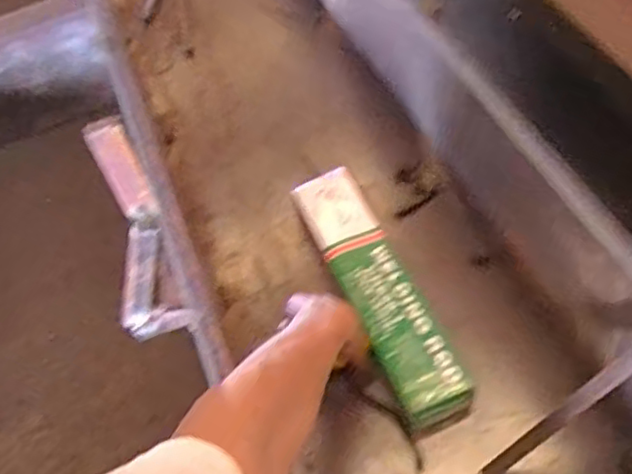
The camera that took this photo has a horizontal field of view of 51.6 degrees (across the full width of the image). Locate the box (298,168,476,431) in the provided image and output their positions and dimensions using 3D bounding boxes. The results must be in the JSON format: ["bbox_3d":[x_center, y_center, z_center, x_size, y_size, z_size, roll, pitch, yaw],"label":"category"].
[{"bbox_3d":[0.072,0.057,0.812,0.079,0.058,0.364,-19,55,-11],"label":"box"}]

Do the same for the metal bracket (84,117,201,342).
[{"bbox_3d":[-0.271,0.022,0.974,0.114,0.420,0.054,-34,56,-15],"label":"metal bracket"}]

